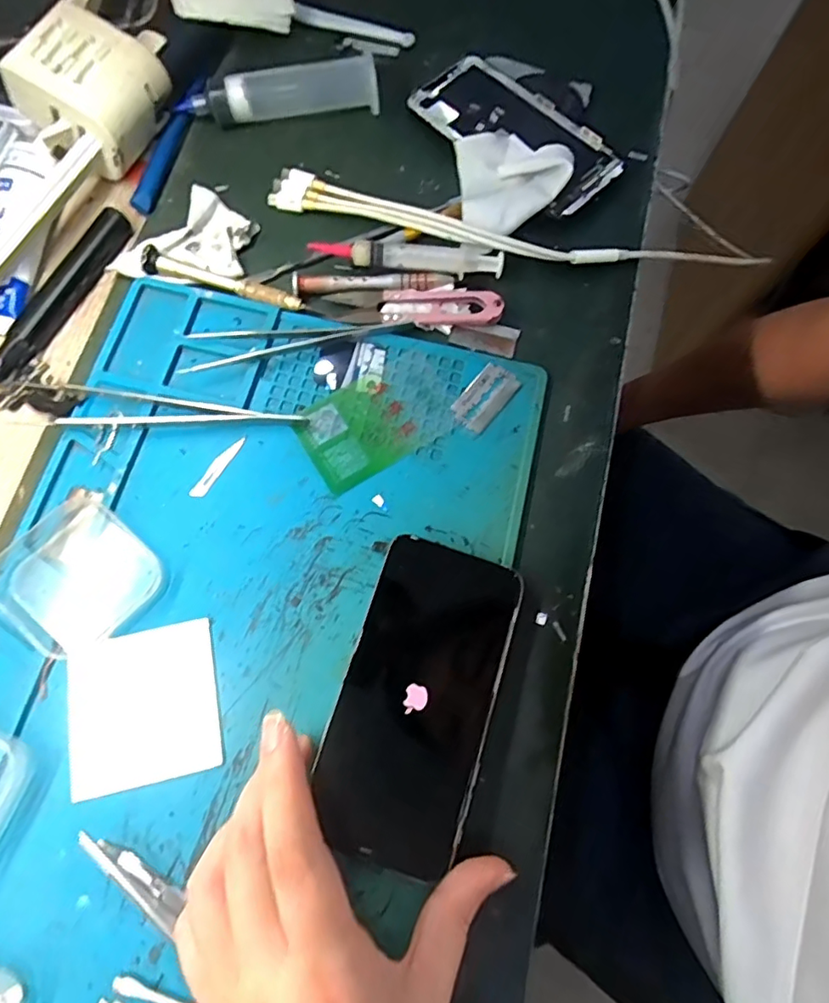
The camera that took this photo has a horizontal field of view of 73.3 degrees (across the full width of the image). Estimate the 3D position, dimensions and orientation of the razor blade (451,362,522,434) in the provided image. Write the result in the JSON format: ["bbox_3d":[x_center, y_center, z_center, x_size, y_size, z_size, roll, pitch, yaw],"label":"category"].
[{"bbox_3d":[0.040,-0.059,0.312,0.022,0.004,0.041,38,76,9],"label":"razor blade"}]

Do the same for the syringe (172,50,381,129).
[{"bbox_3d":[-0.088,-0.265,0.359,0.126,0.031,0.026,-6,73,-3],"label":"syringe"}]

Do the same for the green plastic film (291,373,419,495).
[{"bbox_3d":[-0.032,-0.040,0.305,0.057,0.004,0.052,-31,76,-10],"label":"green plastic film"}]

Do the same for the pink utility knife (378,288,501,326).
[{"bbox_3d":[0.016,-0.115,0.323,0.069,0.009,0.024,-1,73,-2],"label":"pink utility knife"}]

